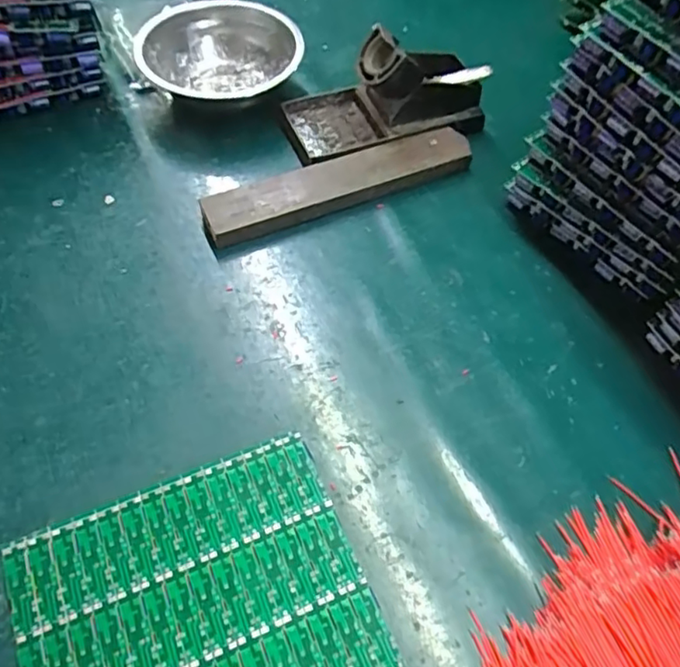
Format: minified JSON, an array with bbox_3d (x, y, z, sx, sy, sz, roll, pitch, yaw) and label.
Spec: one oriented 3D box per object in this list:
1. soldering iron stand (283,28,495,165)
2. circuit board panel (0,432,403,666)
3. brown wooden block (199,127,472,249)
[{"bbox_3d":[0.034,-0.186,0.449,0.151,0.064,0.074,-18,59,-12],"label":"soldering iron stand"},{"bbox_3d":[-0.064,0.125,0.267,0.149,0.004,0.123,-20,60,-16],"label":"circuit board panel"},{"bbox_3d":[0.001,-0.109,0.427,0.204,0.020,0.036,-21,60,-14],"label":"brown wooden block"}]

